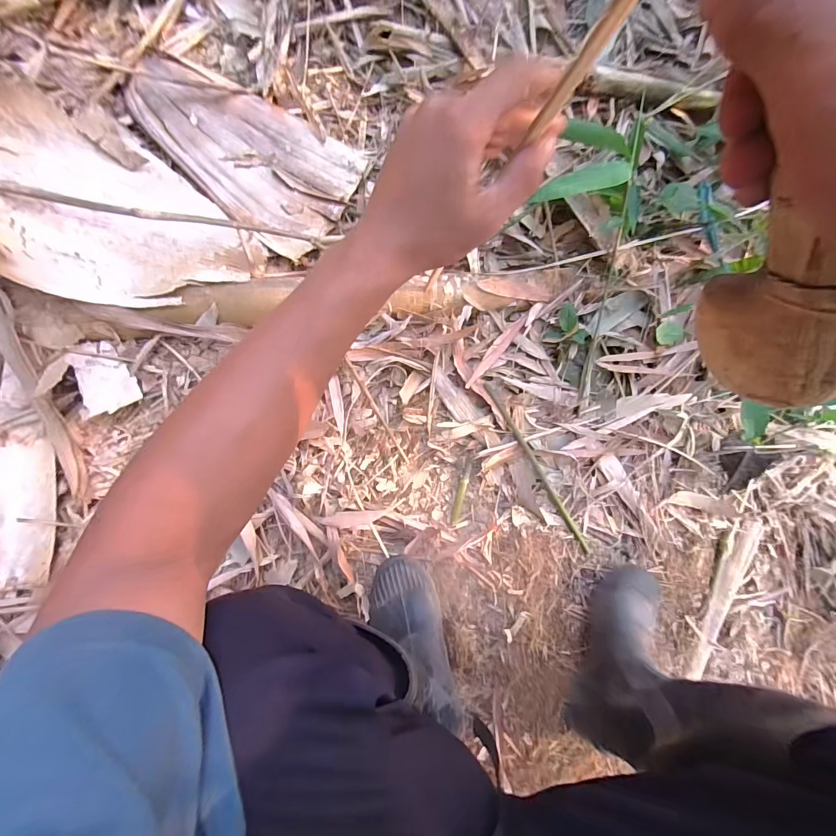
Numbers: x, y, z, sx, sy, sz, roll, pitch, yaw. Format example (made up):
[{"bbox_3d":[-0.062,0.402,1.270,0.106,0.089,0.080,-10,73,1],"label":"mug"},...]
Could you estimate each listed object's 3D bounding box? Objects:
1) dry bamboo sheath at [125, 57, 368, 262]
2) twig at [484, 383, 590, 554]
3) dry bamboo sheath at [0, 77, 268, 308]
[{"bbox_3d":[-0.273,-0.436,0.643,0.353,0.043,0.216,36,86,-6],"label":"dry bamboo sheath"},{"bbox_3d":[0.195,0.086,0.645,0.013,0.010,0.325,-32,95,-6],"label":"twig"},{"bbox_3d":[-0.415,-0.259,0.523,0.352,0.077,0.240,27,60,-19],"label":"dry bamboo sheath"}]

